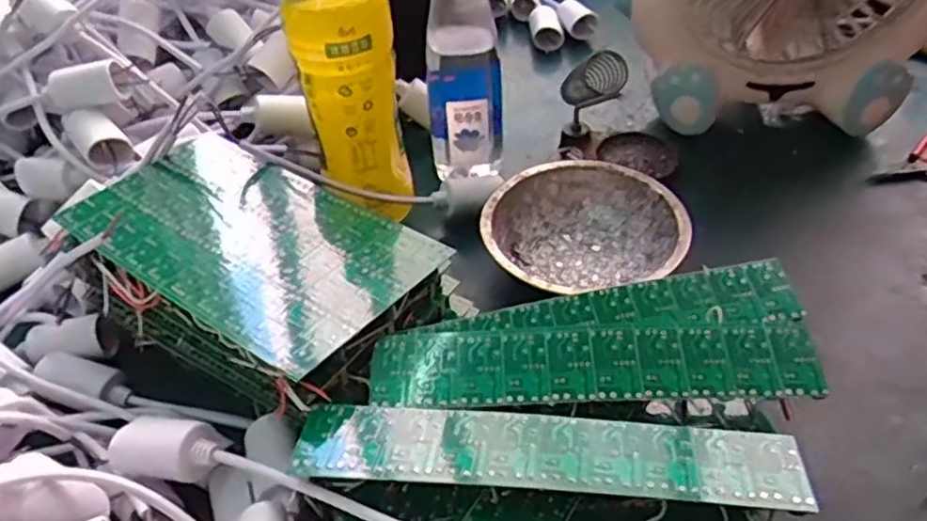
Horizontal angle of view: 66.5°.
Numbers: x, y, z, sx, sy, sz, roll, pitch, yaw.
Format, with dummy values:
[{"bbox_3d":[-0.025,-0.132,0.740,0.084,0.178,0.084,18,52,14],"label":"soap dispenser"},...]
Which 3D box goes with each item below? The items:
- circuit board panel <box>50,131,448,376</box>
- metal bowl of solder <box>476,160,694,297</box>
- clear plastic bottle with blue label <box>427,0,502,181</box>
[{"bbox_3d":[-0.118,-0.015,0.388,0.198,0.008,0.114,24,46,26],"label":"circuit board panel"},{"bbox_3d":[0.076,-0.017,0.469,0.124,0.041,0.116,-1,45,1],"label":"metal bowl of solder"},{"bbox_3d":[0.001,-0.140,0.489,0.055,0.187,0.048,-2,45,1],"label":"clear plastic bottle with blue label"}]

